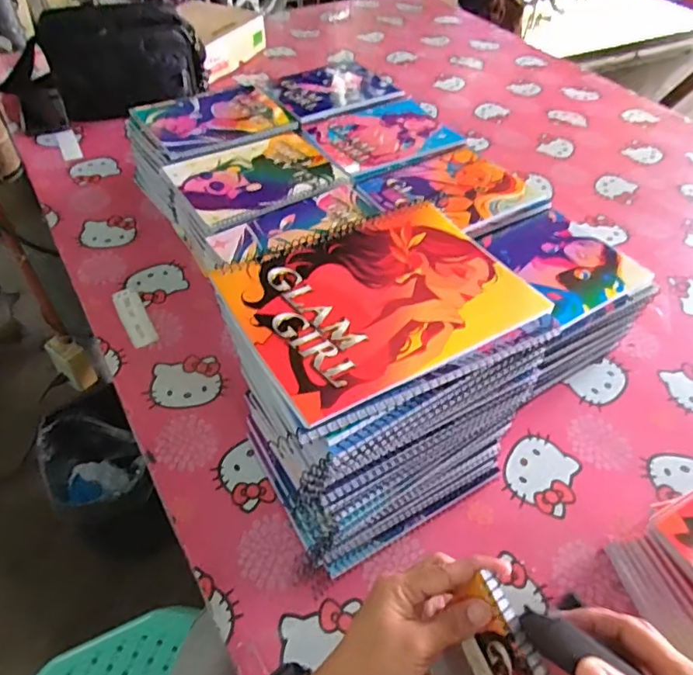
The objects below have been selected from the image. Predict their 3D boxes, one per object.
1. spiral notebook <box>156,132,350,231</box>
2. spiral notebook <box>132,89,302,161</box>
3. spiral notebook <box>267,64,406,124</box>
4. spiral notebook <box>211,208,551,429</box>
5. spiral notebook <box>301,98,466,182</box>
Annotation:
[{"bbox_3d":[-0.118,-0.215,0.683,0.200,0.008,0.158,-24,54,-22],"label":"spiral notebook"},{"bbox_3d":[-0.194,-0.327,0.780,0.200,0.007,0.164,-23,53,-22],"label":"spiral notebook"},{"bbox_3d":[-0.023,-0.419,0.885,0.231,0.016,0.164,-30,56,-26],"label":"spiral notebook"},{"bbox_3d":[0.024,-0.034,0.372,0.198,0.009,0.148,-23,53,-22],"label":"spiral notebook"},{"bbox_3d":[0.053,-0.301,0.771,0.199,0.008,0.169,-23,53,-21],"label":"spiral notebook"}]

